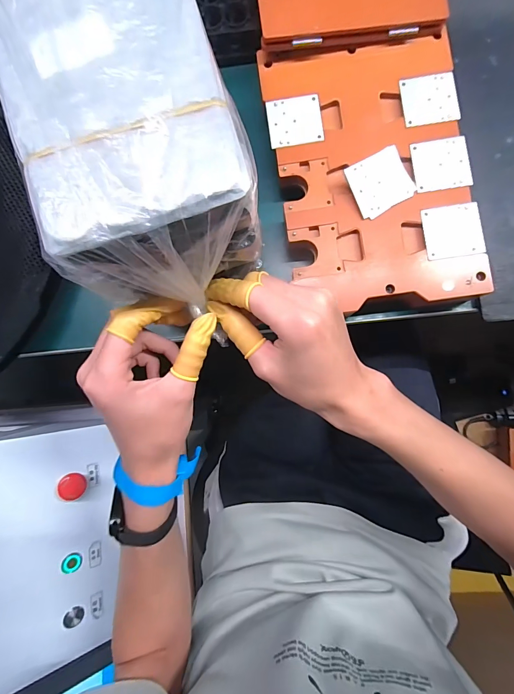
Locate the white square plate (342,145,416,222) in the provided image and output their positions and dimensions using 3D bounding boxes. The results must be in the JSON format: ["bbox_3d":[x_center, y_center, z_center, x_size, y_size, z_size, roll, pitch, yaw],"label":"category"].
[{"bbox_3d":[0.105,-0.140,0.285,0.049,0.004,0.046,-29,96,0],"label":"white square plate"}]

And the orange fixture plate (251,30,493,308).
[{"bbox_3d":[0.099,-0.152,0.293,0.163,0.013,0.232,-7,86,3],"label":"orange fixture plate"}]

